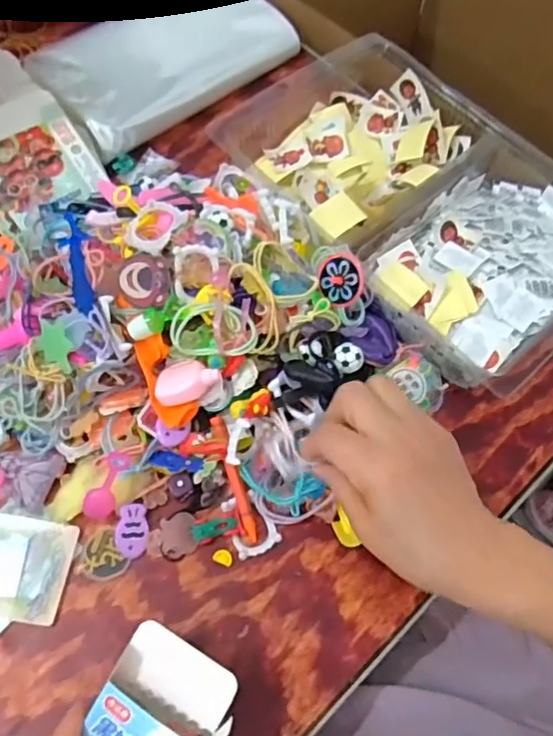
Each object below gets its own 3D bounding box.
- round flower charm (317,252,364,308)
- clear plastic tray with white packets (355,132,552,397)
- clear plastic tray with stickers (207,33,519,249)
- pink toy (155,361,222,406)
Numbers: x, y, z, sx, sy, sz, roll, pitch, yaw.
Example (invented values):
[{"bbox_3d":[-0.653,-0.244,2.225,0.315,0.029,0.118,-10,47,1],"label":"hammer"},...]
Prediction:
[{"bbox_3d":[0.049,-0.067,0.438,0.034,0.008,0.038,-32,78,28],"label":"round flower charm"},{"bbox_3d":[0.178,-0.084,0.481,0.197,0.053,0.171,-36,70,-19],"label":"clear plastic tray with white packets"},{"bbox_3d":[0.063,-0.209,0.531,0.206,0.053,0.189,-34,70,-18],"label":"clear plastic tray with stickers"},{"bbox_3d":[-0.062,0.008,0.401,0.044,0.020,0.028,-12,66,-9],"label":"pink toy"}]

